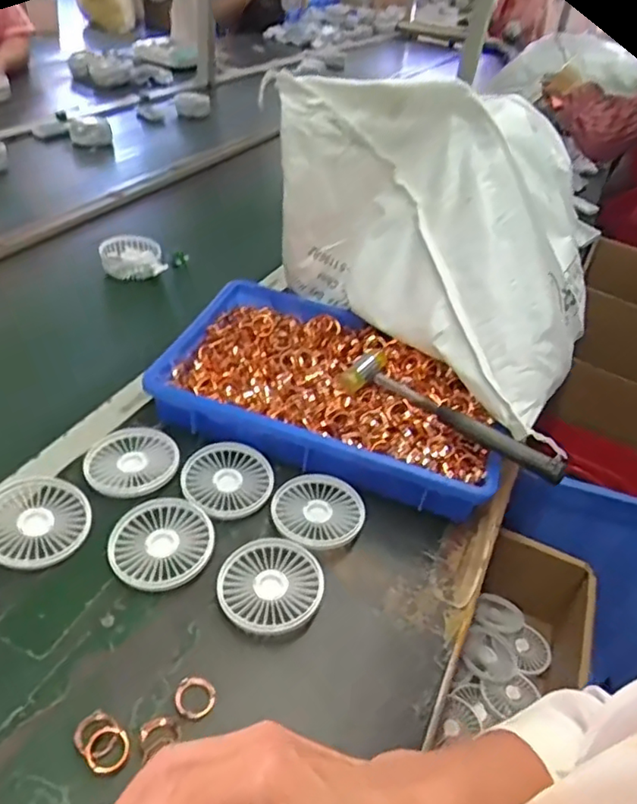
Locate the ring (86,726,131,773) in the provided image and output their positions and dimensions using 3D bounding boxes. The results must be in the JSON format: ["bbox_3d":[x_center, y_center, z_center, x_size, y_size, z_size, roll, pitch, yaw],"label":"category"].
[{"bbox_3d":[-0.141,0.234,0.401,0.028,0.006,0.027,6,39,-5],"label":"ring"}]

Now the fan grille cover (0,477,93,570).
[{"bbox_3d":[-0.247,0.104,0.521,0.090,0.017,0.087,36,46,29],"label":"fan grille cover"}]

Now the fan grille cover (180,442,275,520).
[{"bbox_3d":[-0.090,0.077,0.590,0.087,0.014,0.089,-2,40,-14],"label":"fan grille cover"}]

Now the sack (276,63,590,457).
[{"bbox_3d":[0.143,-0.177,0.662,0.352,0.263,0.177,35,45,27],"label":"sack"}]

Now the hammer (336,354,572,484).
[{"bbox_3d":[0.135,0.009,0.608,0.240,0.026,0.063,28,42,21],"label":"hammer"}]

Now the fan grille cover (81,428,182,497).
[{"bbox_3d":[-0.182,0.058,0.585,0.086,0.014,0.080,-25,50,-35],"label":"fan grille cover"}]

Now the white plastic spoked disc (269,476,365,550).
[{"bbox_3d":[-0.001,0.105,0.575,0.086,0.019,0.083,6,39,-5],"label":"white plastic spoked disc"}]

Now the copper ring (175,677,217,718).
[{"bbox_3d":[-0.091,0.218,0.438,0.028,0.006,0.027,6,39,-5],"label":"copper ring"}]

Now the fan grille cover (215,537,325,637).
[{"bbox_3d":[-0.041,0.156,0.509,0.086,0.016,0.082,-12,44,-24],"label":"fan grille cover"}]

